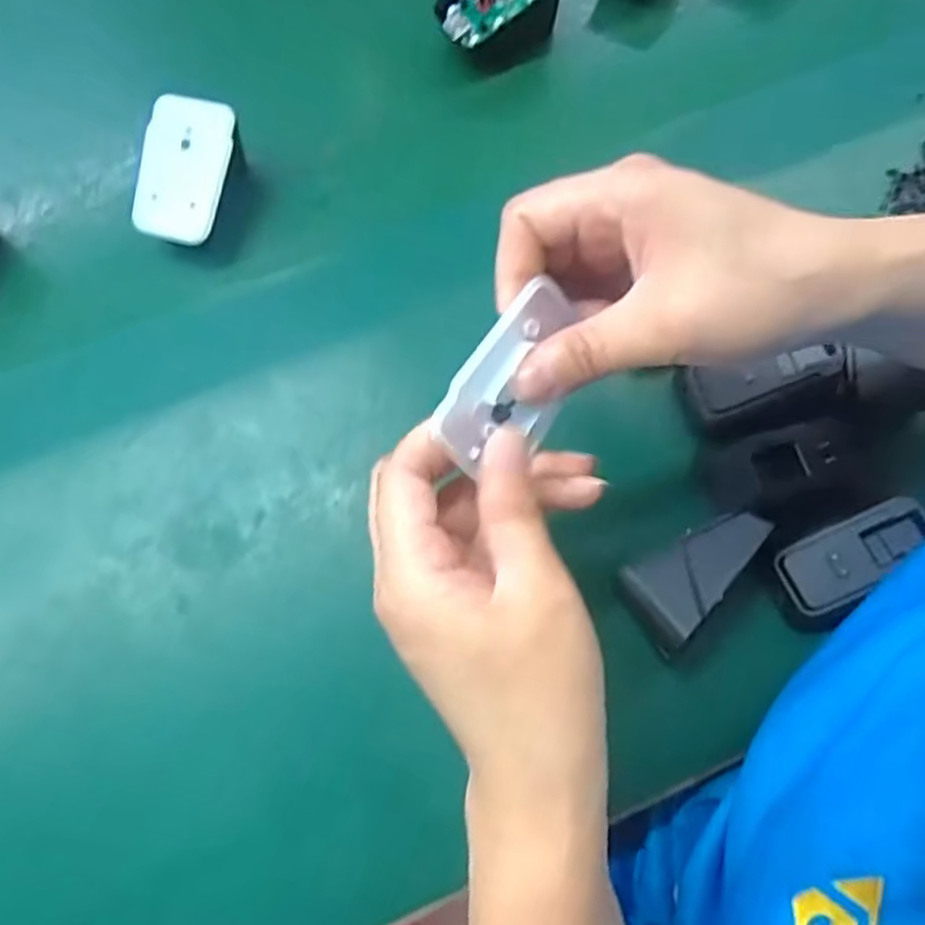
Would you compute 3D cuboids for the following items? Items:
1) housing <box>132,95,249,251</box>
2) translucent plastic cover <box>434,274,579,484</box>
[{"bbox_3d":[-0.140,-0.148,0.377,0.045,0.033,0.069,11,96,1],"label":"housing"},{"bbox_3d":[0.019,-0.028,0.244,0.039,0.004,0.066,44,76,-30],"label":"translucent plastic cover"}]

